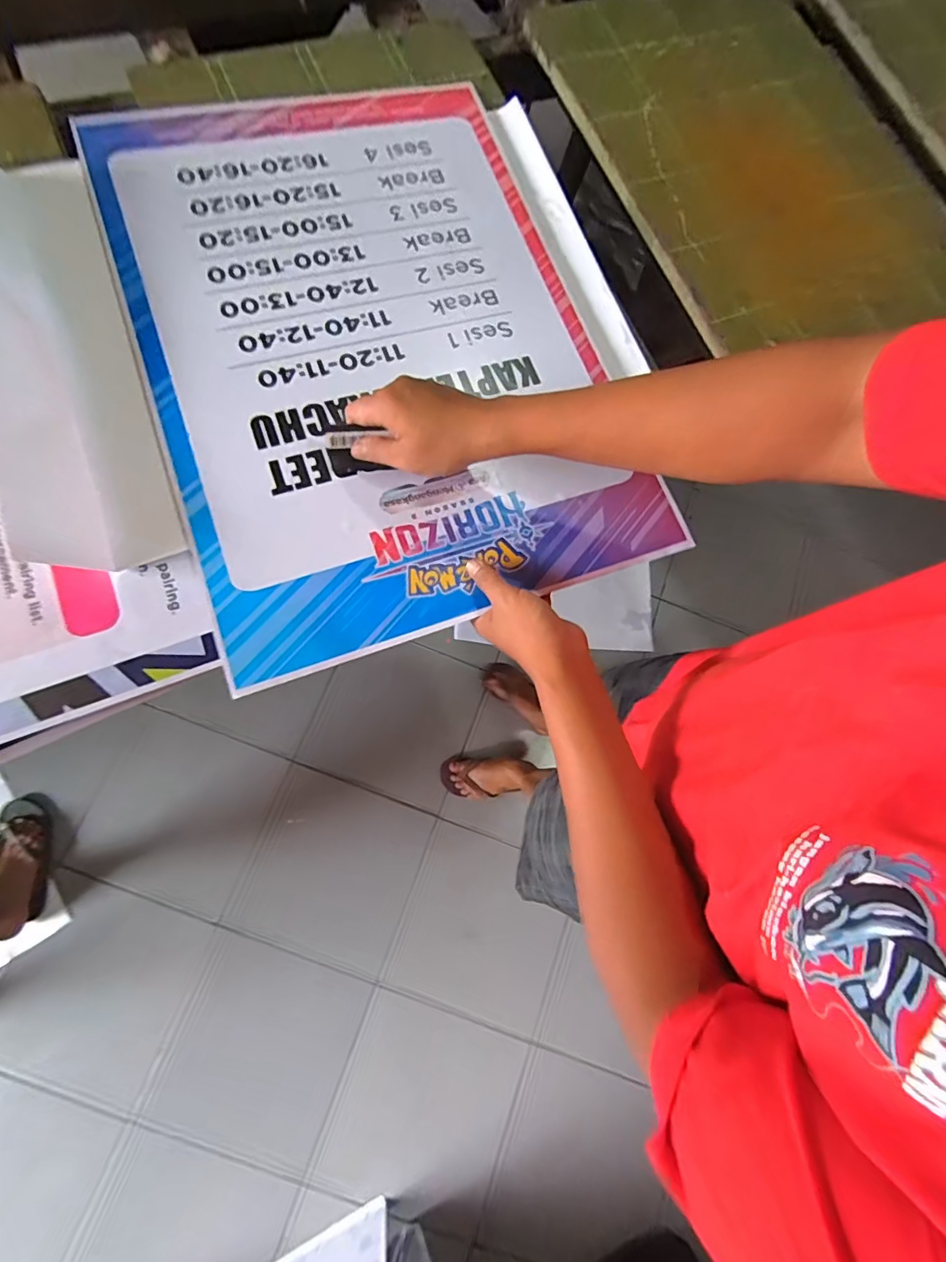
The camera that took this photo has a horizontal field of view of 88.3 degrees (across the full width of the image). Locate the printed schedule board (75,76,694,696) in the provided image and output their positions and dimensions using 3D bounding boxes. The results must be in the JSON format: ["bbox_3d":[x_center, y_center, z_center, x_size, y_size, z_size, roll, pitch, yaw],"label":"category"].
[{"bbox_3d":[-0.101,-0.294,0.477,0.426,0.015,0.605,-19,80,-12],"label":"printed schedule board"}]

